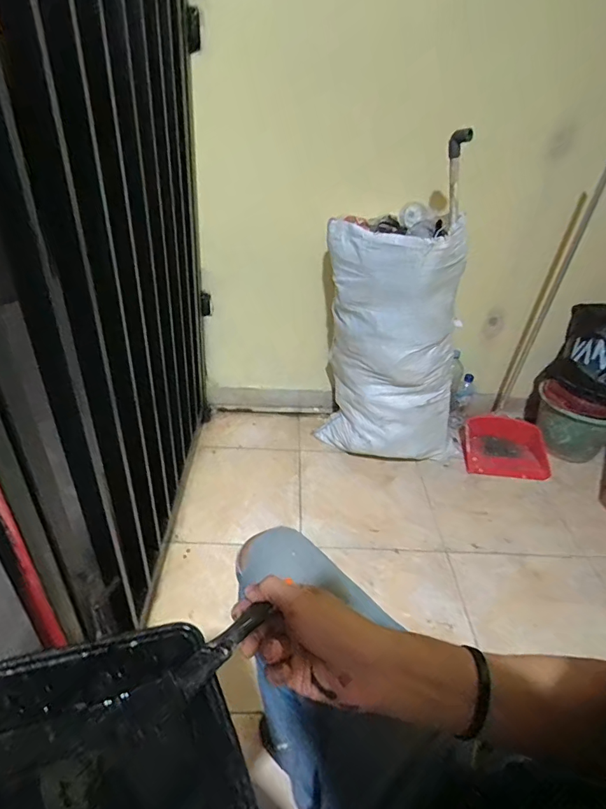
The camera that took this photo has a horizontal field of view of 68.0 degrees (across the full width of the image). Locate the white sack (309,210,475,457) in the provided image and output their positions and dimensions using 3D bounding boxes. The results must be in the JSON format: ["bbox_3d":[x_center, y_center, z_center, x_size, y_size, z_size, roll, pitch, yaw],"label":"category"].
[{"bbox_3d":[0.293,-0.159,1.386,0.391,0.738,0.338,-18,42,-30],"label":"white sack"}]

